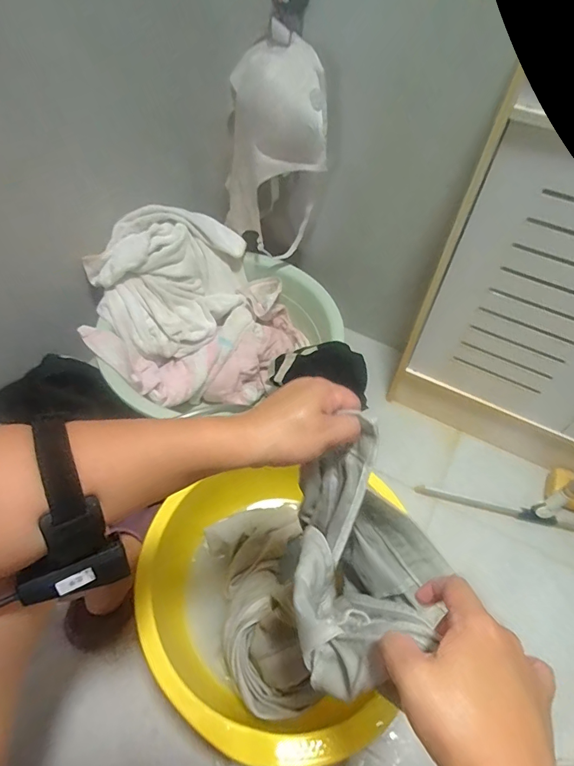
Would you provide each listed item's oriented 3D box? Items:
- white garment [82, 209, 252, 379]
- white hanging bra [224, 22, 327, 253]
[{"bbox_3d":[-0.242,-0.200,0.875,0.373,0.163,0.252,-28,59,-25],"label":"white garment"},{"bbox_3d":[-0.026,-0.420,0.817,0.115,0.341,0.171,-24,57,-22],"label":"white hanging bra"}]

